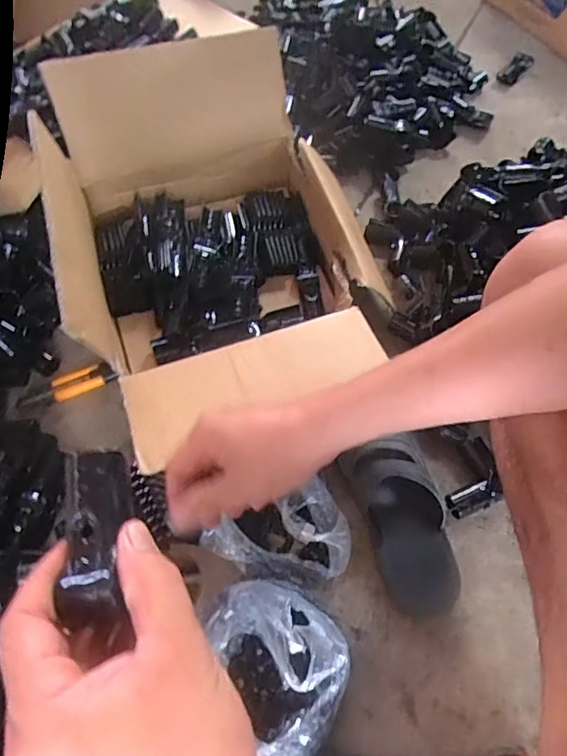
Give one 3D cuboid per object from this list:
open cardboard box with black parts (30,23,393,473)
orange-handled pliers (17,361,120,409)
[{"bbox_3d":[-0.071,-0.174,0.707,0.373,0.210,0.509,-16,63,-6],"label":"open cardboard box with black parts"},{"bbox_3d":[-0.302,0.012,0.770,0.132,0.018,0.037,-29,65,-12],"label":"orange-handled pliers"}]

